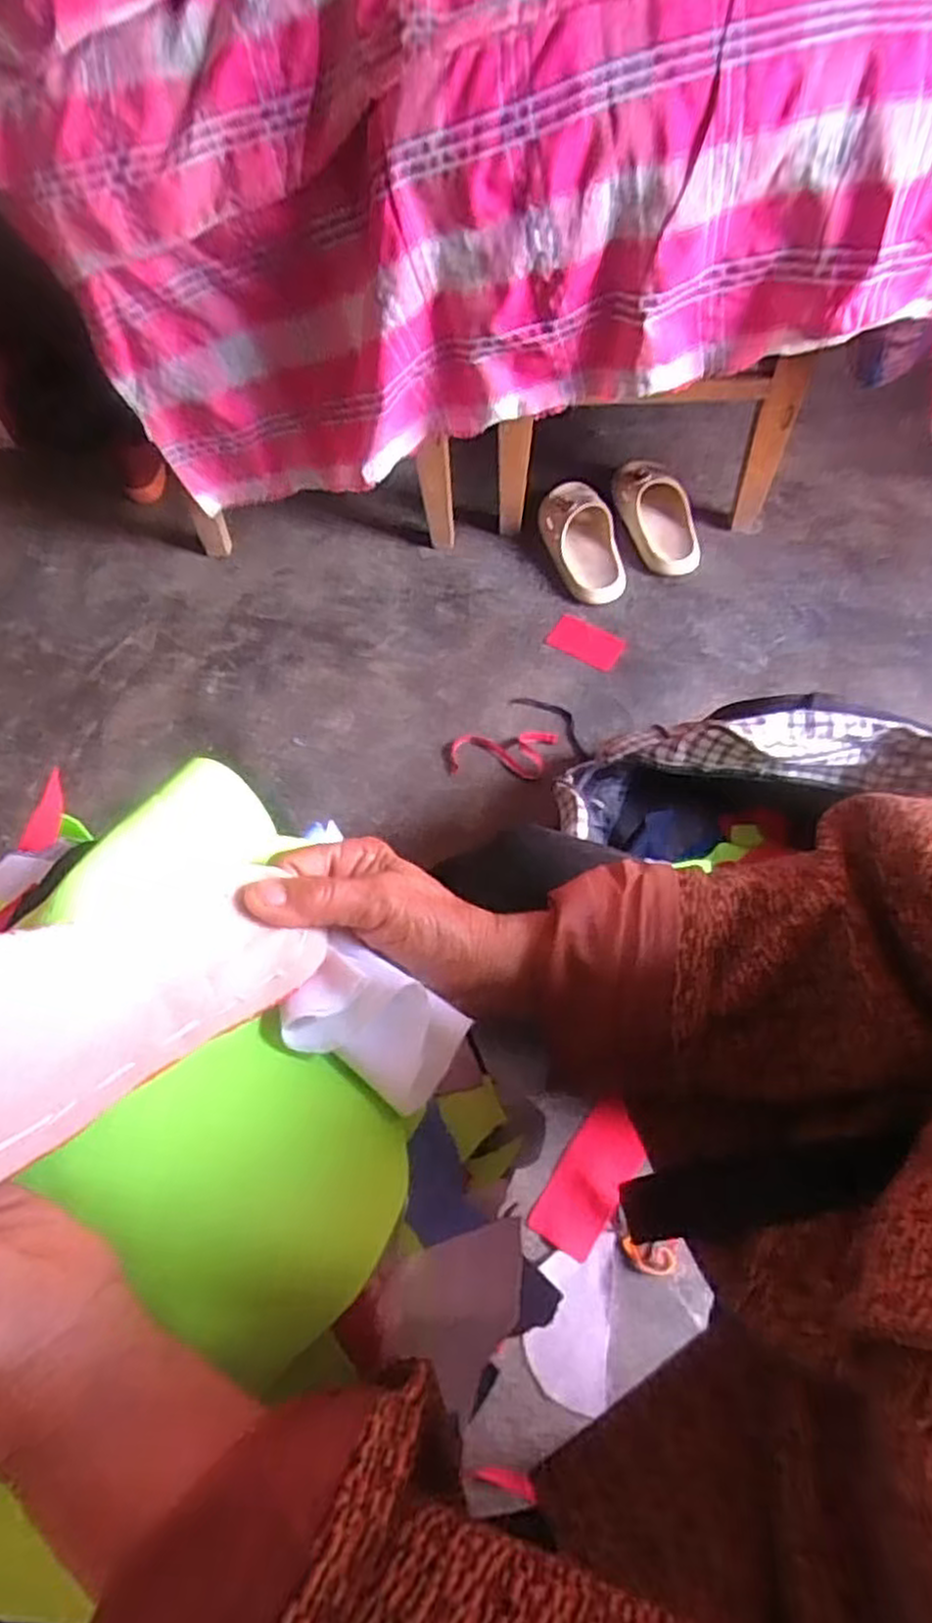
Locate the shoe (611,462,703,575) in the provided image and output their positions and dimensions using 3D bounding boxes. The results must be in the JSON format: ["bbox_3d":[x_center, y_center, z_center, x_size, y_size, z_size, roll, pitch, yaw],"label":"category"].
[{"bbox_3d":[0.285,-0.443,1.136,0.098,0.051,0.200,-13,62,-5],"label":"shoe"}]

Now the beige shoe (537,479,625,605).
[{"bbox_3d":[0.170,-0.395,1.125,0.093,0.063,0.207,-14,63,-5],"label":"beige shoe"}]

